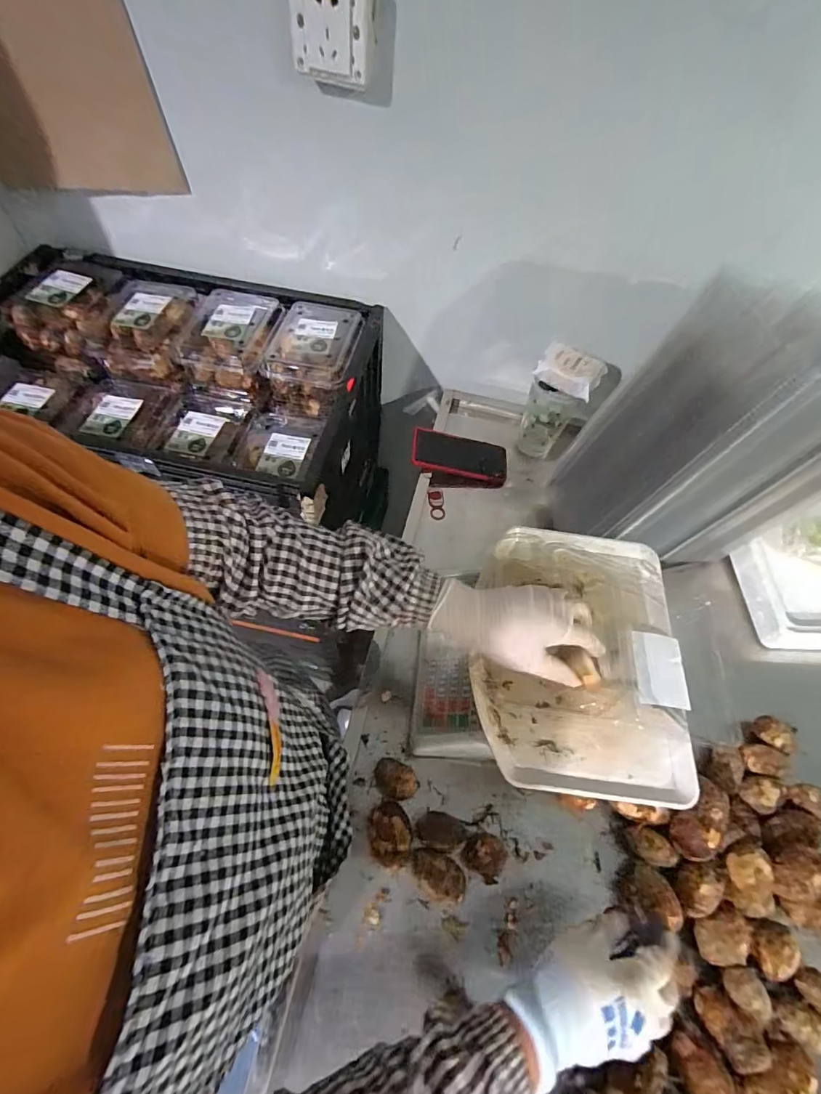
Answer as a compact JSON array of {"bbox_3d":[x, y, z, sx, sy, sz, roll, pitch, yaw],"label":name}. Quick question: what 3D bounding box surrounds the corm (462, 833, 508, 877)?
[{"bbox_3d":[0.081,0.333,0.505,0.041,0.043,0.037,22,62,8],"label":"corm"}]

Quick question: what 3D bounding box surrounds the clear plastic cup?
[{"bbox_3d":[0.233,-0.230,0.756,0.093,0.188,0.097,2,61,-3],"label":"clear plastic cup"}]

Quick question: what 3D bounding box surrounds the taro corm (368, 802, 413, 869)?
[{"bbox_3d":[-0.022,0.309,0.500,0.044,0.048,0.058,0,61,-4],"label":"taro corm"}]

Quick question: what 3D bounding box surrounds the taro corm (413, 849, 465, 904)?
[{"bbox_3d":[0.028,0.348,0.494,0.059,0.043,0.040,33,64,14],"label":"taro corm"}]

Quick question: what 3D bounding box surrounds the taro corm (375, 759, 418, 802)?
[{"bbox_3d":[-0.017,0.266,0.529,0.050,0.038,0.037,21,61,7],"label":"taro corm"}]

